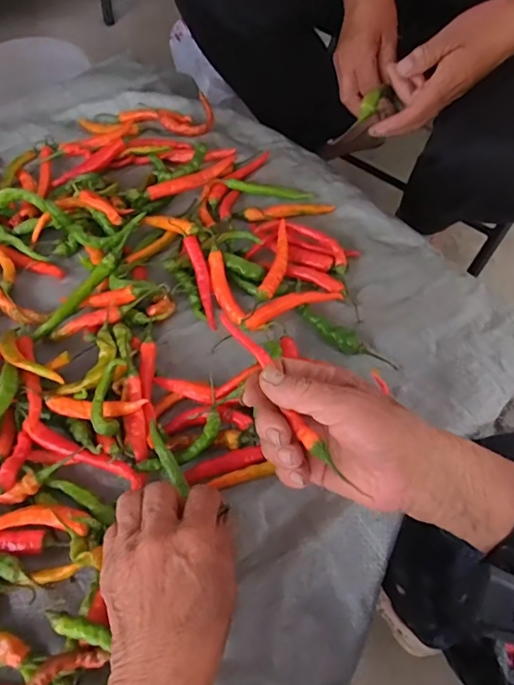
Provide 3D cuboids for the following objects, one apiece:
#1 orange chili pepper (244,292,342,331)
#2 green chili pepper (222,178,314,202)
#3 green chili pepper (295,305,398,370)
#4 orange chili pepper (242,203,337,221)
[{"bbox_3d":[0.035,-0.033,0.487,0.097,0.017,0.019,-18,54,-7],"label":"orange chili pepper"},{"bbox_3d":[0.014,-0.184,0.594,0.105,0.015,0.015,8,55,11],"label":"green chili pepper"},{"bbox_3d":[0.079,-0.007,0.461,0.108,0.018,0.020,35,65,27],"label":"green chili pepper"},{"bbox_3d":[0.038,-0.149,0.569,0.101,0.011,0.020,-7,54,1],"label":"orange chili pepper"}]

